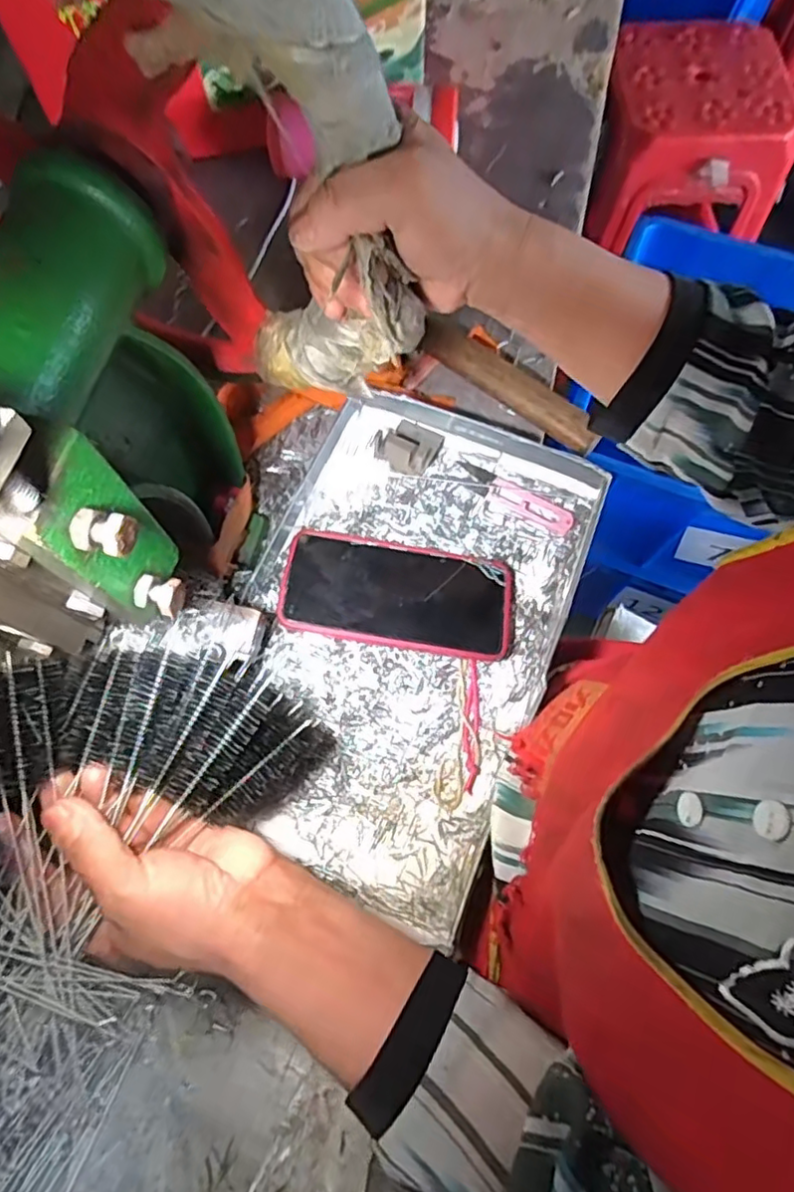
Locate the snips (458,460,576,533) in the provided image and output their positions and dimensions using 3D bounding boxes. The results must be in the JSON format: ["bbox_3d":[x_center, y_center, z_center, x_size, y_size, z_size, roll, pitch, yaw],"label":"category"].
[{"bbox_3d":[0.093,-0.079,0.483,0.099,0.005,0.025,28,73,10],"label":"snips"}]

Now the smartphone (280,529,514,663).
[{"bbox_3d":[0.002,-0.003,0.435,0.162,0.008,0.079,10,67,-4],"label":"smartphone"}]

